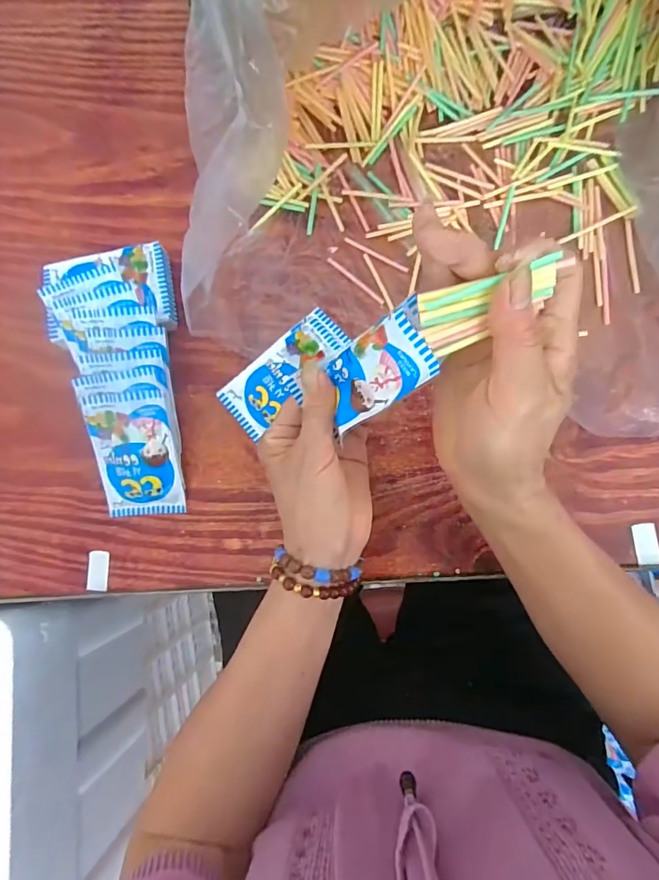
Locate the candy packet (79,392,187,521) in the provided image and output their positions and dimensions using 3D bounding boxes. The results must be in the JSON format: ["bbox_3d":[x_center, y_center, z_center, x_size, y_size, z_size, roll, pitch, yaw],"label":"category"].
[{"bbox_3d":[-0.157,0.013,0.367,0.062,0.007,0.103,-5,107,1],"label":"candy packet"}]

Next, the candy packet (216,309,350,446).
[{"bbox_3d":[-0.037,-0.058,0.374,0.112,0.009,0.046,-44,83,-1],"label":"candy packet"}]

